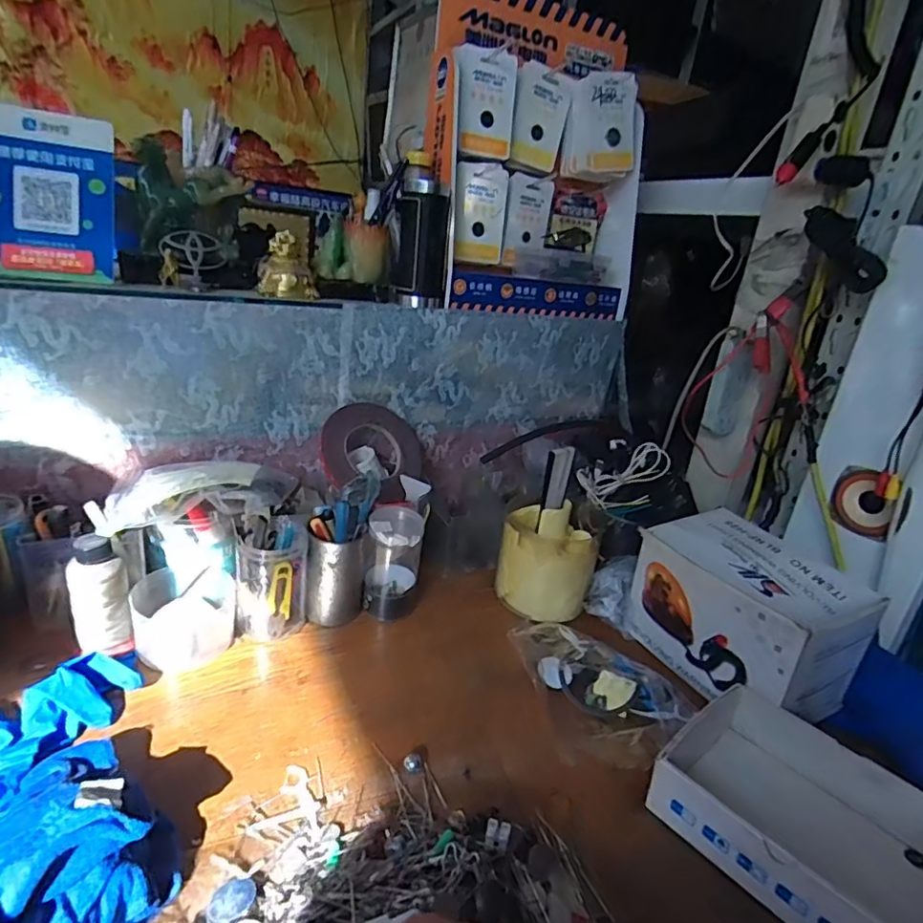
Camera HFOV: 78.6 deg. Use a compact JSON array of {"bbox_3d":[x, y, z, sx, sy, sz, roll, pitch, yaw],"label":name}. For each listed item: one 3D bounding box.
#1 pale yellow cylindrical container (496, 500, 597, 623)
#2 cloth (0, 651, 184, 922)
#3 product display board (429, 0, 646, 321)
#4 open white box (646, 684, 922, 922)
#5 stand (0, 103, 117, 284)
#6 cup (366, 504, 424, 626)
[{"bbox_3d":[0.108,0.126,0.733,0.125,0.119,0.098,14,22,16],"label":"pale yellow cylindrical container"},{"bbox_3d":[-0.307,0.232,0.402,0.159,0.069,0.265,-8,26,-35],"label":"cloth"},{"bbox_3d":[0.112,-0.427,0.817,0.329,0.396,0.142,-3,24,-27],"label":"product display board"},{"bbox_3d":[0.281,0.290,0.457,0.153,0.056,0.203,-10,27,-39],"label":"open white box"},{"bbox_3d":[-0.419,-0.273,0.580,0.109,0.153,0.088,-6,25,-32],"label":"stand"},{"bbox_3d":[-0.080,0.122,0.671,0.061,0.123,0.064,5,21,-6],"label":"cup"}]

